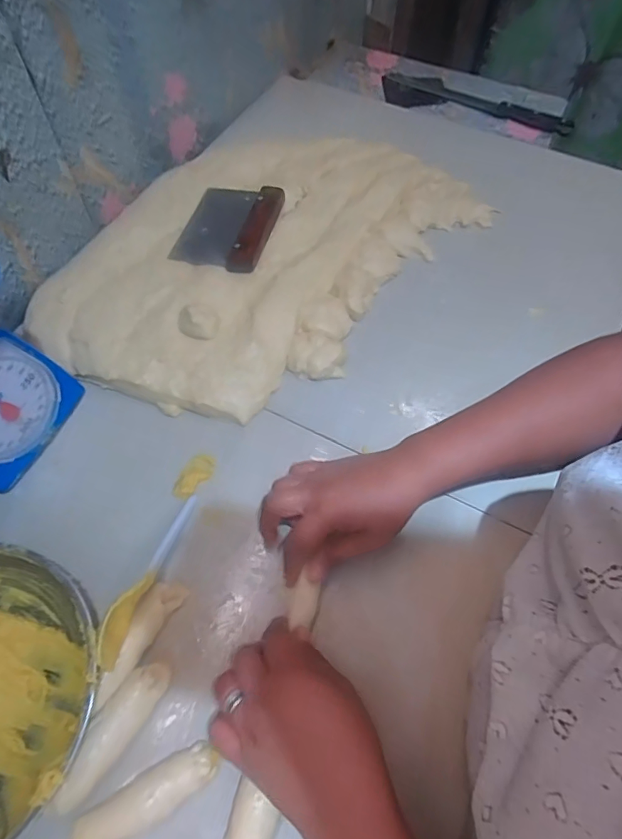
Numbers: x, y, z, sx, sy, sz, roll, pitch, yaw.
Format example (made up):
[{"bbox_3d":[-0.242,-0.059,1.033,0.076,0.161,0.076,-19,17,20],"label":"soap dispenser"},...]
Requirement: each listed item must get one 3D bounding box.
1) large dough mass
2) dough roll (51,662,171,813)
[{"bbox_3d":[-0.053,-0.212,0.568,0.360,0.032,0.512,34,67,15],"label":"large dough mass"},{"bbox_3d":[-0.140,0.219,0.329,0.029,0.016,0.099,28,66,13],"label":"dough roll"}]

